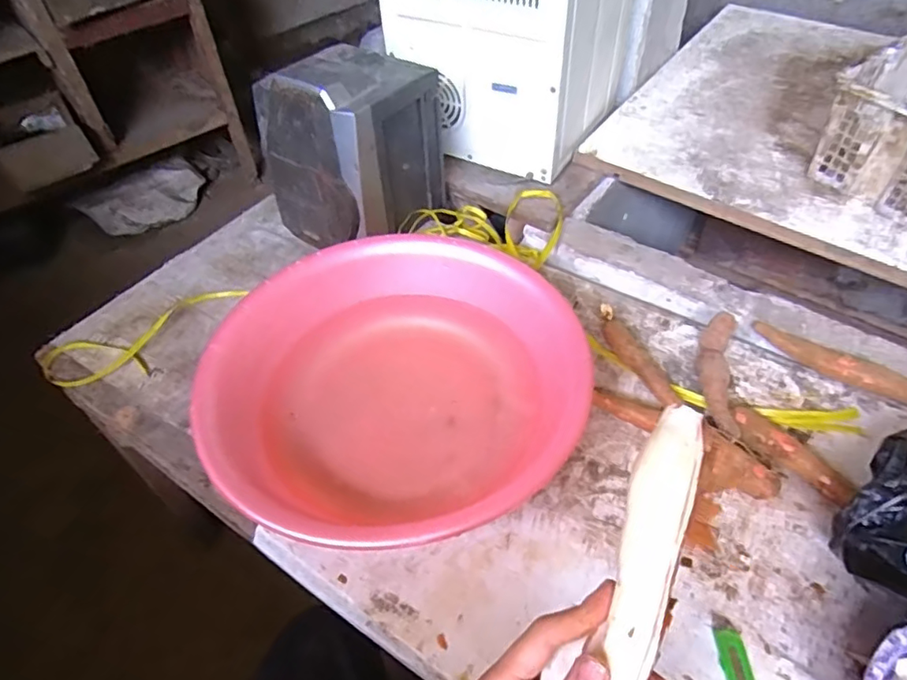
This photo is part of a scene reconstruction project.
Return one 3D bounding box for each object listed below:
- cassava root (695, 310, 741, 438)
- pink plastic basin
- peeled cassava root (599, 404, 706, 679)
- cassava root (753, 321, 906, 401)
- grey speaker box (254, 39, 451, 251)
[{"bbox_3d":[0.326,0.046,0.710,0.041,0.036,0.188,9,52,10],"label":"cassava root"},{"bbox_3d":[-0.061,0.041,0.669,0.404,0.119,0.383,-2,51,2],"label":"pink plastic basin"},{"bbox_3d":[0.087,0.140,0.287,0.029,0.023,0.224,16,79,15],"label":"peeled cassava root"},{"bbox_3d":[0.478,0.028,0.717,0.196,0.025,0.034,28,58,23],"label":"cassava root"},{"bbox_3d":[-0.157,-0.299,0.867,0.236,0.223,0.204,-39,59,-24],"label":"grey speaker box"}]

